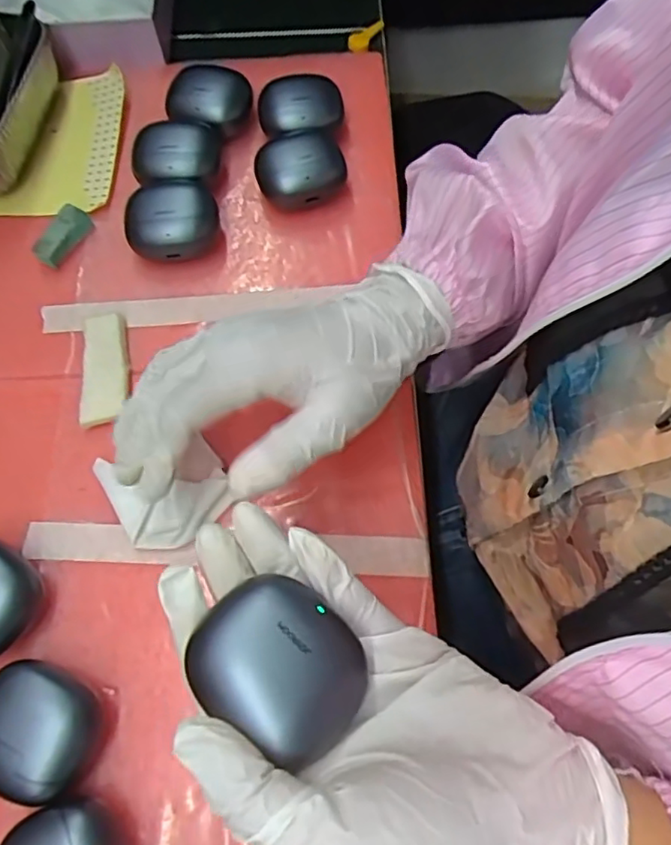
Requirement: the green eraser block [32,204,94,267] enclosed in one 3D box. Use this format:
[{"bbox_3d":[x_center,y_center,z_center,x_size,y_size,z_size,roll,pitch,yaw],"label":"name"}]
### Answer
[{"bbox_3d":[-0.170,-0.117,0.370,0.016,0.014,0.040,23,70,9],"label":"green eraser block"}]

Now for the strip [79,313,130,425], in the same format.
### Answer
[{"bbox_3d":[-0.132,-0.031,0.343,0.027,0.012,0.070,-10,68,-4],"label":"strip"}]

